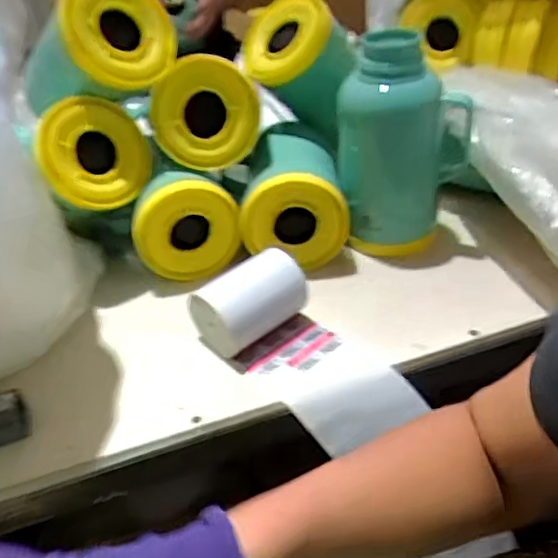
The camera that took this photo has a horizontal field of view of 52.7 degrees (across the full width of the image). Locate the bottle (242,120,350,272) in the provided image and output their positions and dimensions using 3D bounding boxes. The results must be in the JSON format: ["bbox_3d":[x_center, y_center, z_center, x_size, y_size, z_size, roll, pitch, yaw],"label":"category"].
[{"bbox_3d":[0.018,-0.138,0.817,0.138,0.121,0.228,-4,38,1],"label":"bottle"}]

